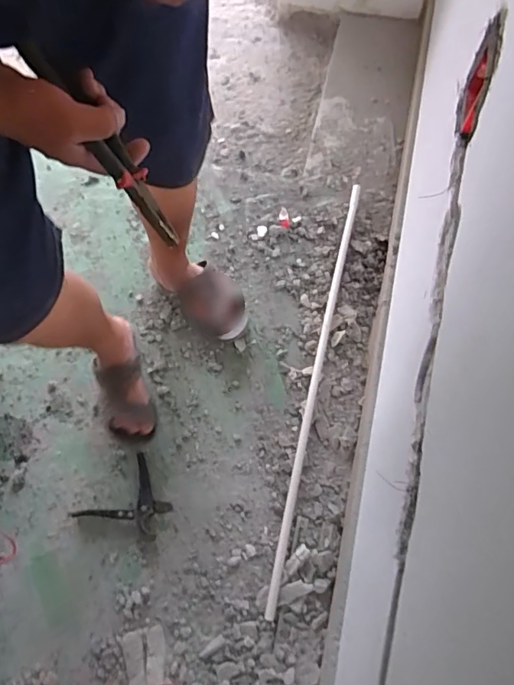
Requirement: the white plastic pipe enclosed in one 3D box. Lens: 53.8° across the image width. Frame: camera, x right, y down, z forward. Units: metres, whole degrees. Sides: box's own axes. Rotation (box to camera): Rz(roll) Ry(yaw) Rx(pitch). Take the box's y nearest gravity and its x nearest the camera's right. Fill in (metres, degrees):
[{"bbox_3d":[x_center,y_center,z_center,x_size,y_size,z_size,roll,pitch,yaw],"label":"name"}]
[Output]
[{"bbox_3d":[0.123,0.060,1.027,0.023,0.029,0.908,13,69,4],"label":"white plastic pipe"}]

